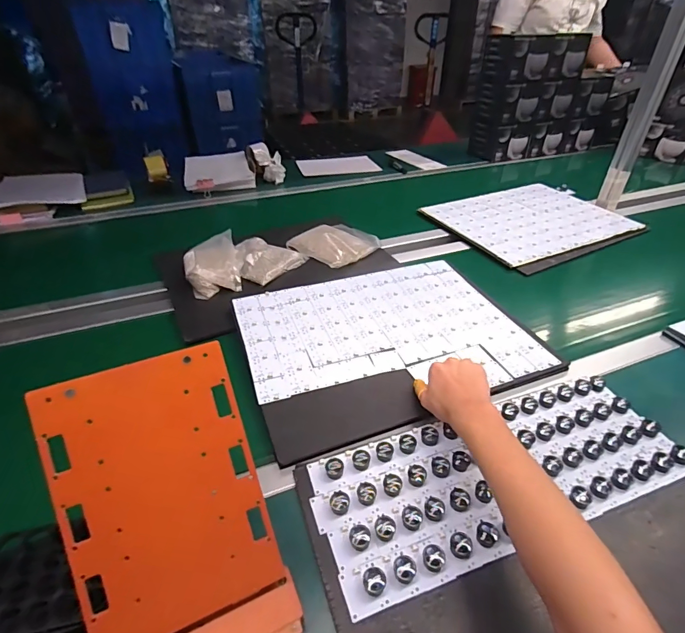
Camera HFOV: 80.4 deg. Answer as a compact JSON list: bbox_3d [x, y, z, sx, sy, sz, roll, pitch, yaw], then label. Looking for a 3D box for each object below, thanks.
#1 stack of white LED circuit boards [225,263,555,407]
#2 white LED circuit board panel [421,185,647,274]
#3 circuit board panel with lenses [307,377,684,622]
[{"bbox_3d":[0.066,0.016,0.723,0.469,0.014,0.328,-10,41,-11],"label":"stack of white LED circuit boards"},{"bbox_3d":[0.518,-0.271,1.120,0.496,0.021,0.387,-19,43,-21],"label":"white LED circuit board panel"},{"bbox_3d":[0.200,0.188,0.510,0.464,0.020,0.171,-13,39,-15],"label":"circuit board panel with lenses"}]

